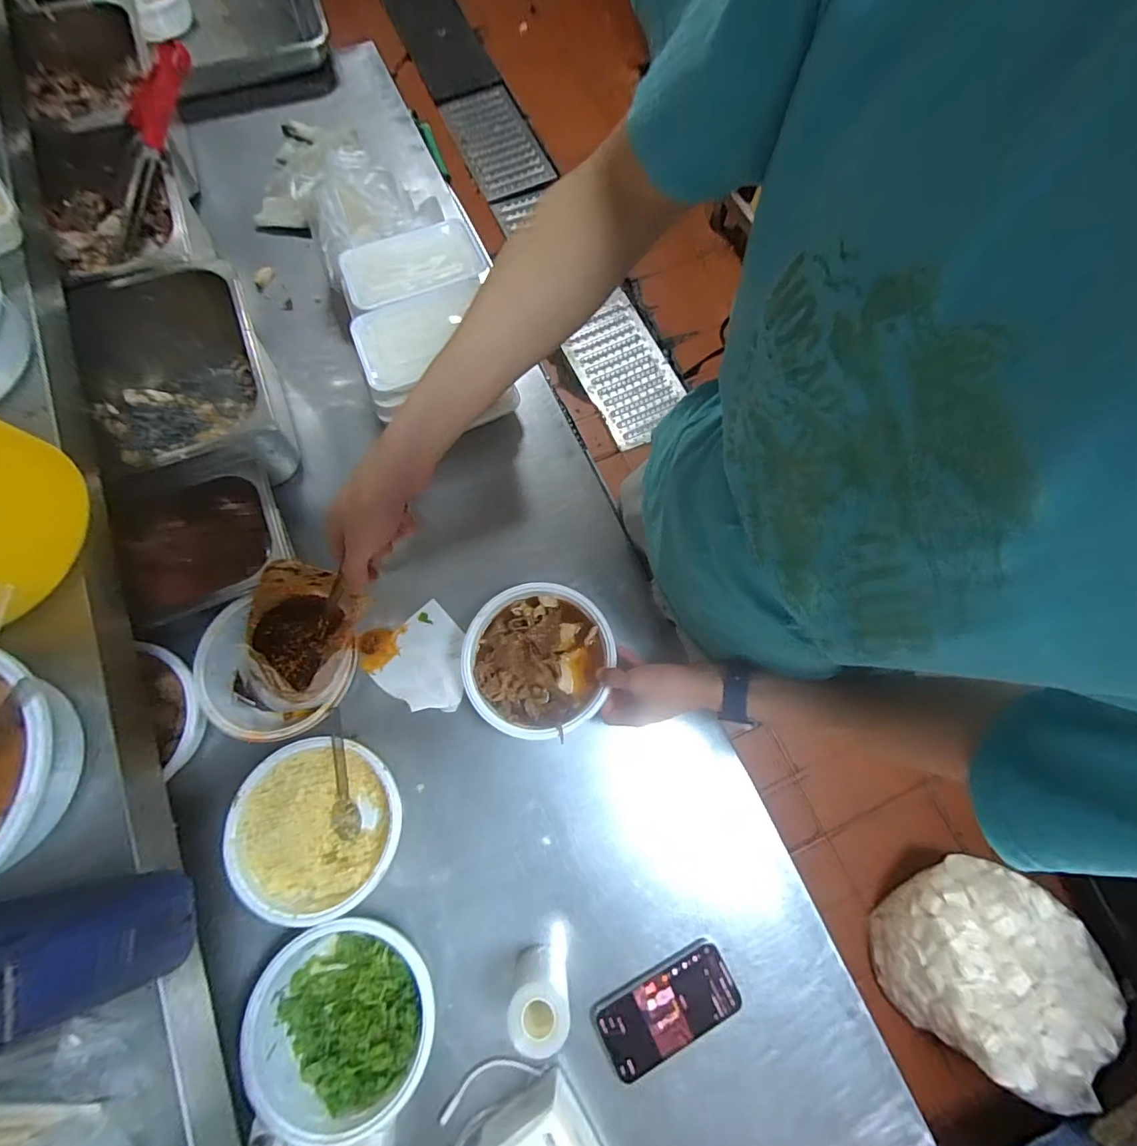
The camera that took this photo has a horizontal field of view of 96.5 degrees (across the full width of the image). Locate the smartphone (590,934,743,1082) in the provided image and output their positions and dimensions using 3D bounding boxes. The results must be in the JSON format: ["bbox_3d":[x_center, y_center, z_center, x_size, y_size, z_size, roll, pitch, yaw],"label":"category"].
[{"bbox_3d":[0.100,0.442,0.516,0.143,0.015,0.072,-23,75,-8],"label":"smartphone"}]

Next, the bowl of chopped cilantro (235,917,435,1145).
[{"bbox_3d":[-0.213,0.426,0.485,0.160,0.056,0.166,0,74,-1],"label":"bowl of chopped cilantro"}]

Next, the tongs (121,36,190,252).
[{"bbox_3d":[-0.548,-0.549,0.666,0.051,0.038,0.255,44,114,11],"label":"tongs"}]

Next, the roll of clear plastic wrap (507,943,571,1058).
[{"bbox_3d":[-0.027,0.403,0.483,0.053,0.089,0.057,0,74,-1],"label":"roll of clear plastic wrap"}]

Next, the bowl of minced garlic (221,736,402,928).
[{"bbox_3d":[-0.262,0.263,0.536,0.163,0.054,0.170,0,74,-1],"label":"bowl of minced garlic"}]

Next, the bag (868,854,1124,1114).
[{"bbox_3d":[0.906,0.837,1.097,0.357,0.234,0.376,24,75,6],"label":"bag"}]

